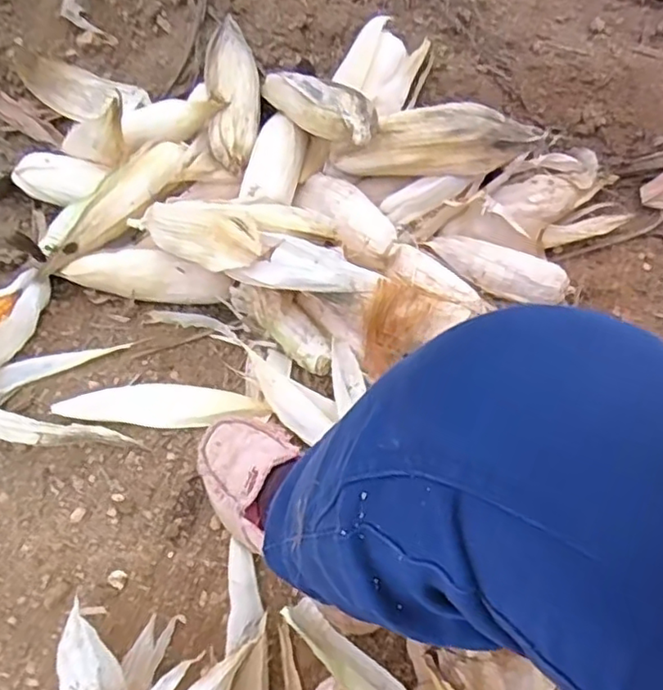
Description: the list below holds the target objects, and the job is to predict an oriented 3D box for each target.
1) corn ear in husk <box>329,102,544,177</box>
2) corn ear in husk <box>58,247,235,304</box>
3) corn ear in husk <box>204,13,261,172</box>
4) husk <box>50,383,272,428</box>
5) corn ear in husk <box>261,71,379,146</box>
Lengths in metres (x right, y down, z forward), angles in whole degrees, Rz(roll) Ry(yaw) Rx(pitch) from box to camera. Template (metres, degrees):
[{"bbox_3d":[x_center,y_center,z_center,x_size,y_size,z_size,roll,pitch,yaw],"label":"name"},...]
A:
[{"bbox_3d":[0.116,-0.234,0.715,0.236,0.055,0.086,-2,64,14],"label":"corn ear in husk"},{"bbox_3d":[-0.214,-0.085,0.731,0.190,0.049,0.054,3,67,3],"label":"corn ear in husk"},{"bbox_3d":[-0.127,-0.336,0.803,0.069,0.051,0.241,-8,67,-1],"label":"corn ear in husk"},{"bbox_3d":[-0.177,0.061,0.650,0.208,0.020,0.046,-1,67,1],"label":"husk"},{"bbox_3d":[-0.017,-0.287,0.728,0.063,0.051,0.204,-40,51,-15],"label":"corn ear in husk"}]

